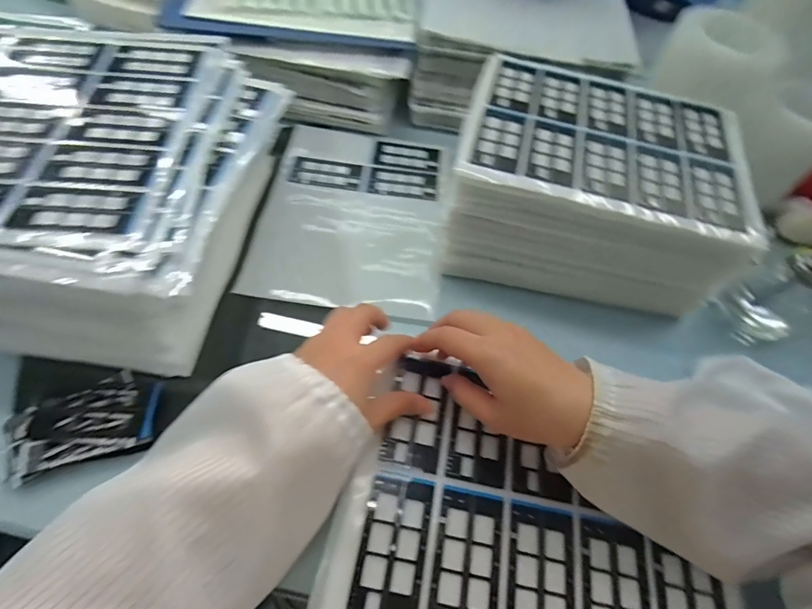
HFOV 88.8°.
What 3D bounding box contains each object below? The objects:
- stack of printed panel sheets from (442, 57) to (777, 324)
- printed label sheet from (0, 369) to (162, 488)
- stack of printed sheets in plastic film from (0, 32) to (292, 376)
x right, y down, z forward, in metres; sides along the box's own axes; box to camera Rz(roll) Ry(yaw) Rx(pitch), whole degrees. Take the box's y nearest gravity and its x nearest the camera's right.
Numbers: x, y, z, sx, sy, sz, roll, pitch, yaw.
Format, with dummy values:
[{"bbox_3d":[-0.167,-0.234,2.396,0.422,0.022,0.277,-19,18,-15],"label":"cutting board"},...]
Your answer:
[{"bbox_3d":[0.194,-0.132,0.456,0.283,0.114,0.237,11,56,0],"label":"stack of printed panel sheets"},{"bbox_3d":[-0.258,0.094,0.334,0.108,0.007,0.066,-12,59,-15],"label":"printed label sheet"},{"bbox_3d":[-0.272,-0.118,0.400,0.232,0.109,0.325,9,56,-1],"label":"stack of printed sheets in plastic film"}]

